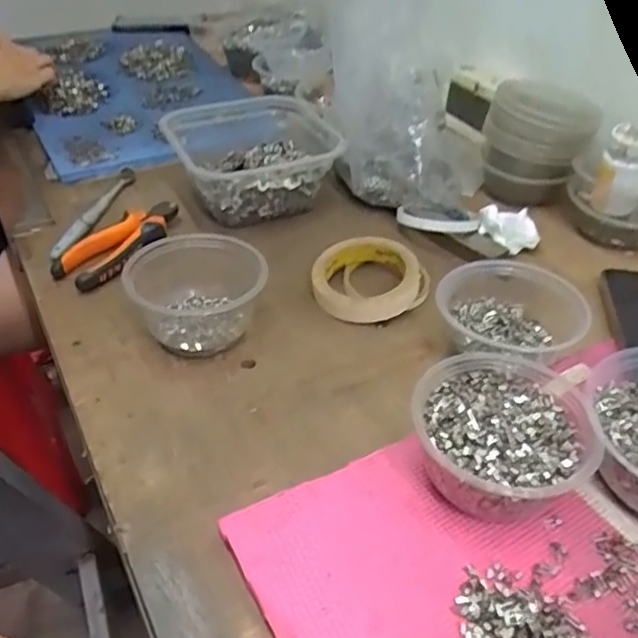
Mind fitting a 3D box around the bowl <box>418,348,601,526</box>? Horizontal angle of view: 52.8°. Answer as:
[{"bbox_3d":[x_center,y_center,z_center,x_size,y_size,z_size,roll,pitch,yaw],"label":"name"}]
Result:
[{"bbox_3d":[0.122,0.078,0.430,0.109,0.056,0.117,1,40,-1],"label":"bowl"}]

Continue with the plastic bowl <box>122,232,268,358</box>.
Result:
[{"bbox_3d":[-0.103,-0.023,0.550,0.108,0.059,0.113,1,40,-1],"label":"plastic bowl"}]

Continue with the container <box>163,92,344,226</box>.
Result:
[{"bbox_3d":[-0.069,-0.193,0.736,0.190,0.066,0.186,-12,42,-16],"label":"container"}]

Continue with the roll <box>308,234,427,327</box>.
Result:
[{"bbox_3d":[0.045,-0.037,0.607,0.102,0.030,0.102,1,40,-1],"label":"roll"}]

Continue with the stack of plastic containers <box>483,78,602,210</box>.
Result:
[{"bbox_3d":[0.242,-0.190,0.721,0.108,0.114,0.097,18,43,17],"label":"stack of plastic containers"}]

